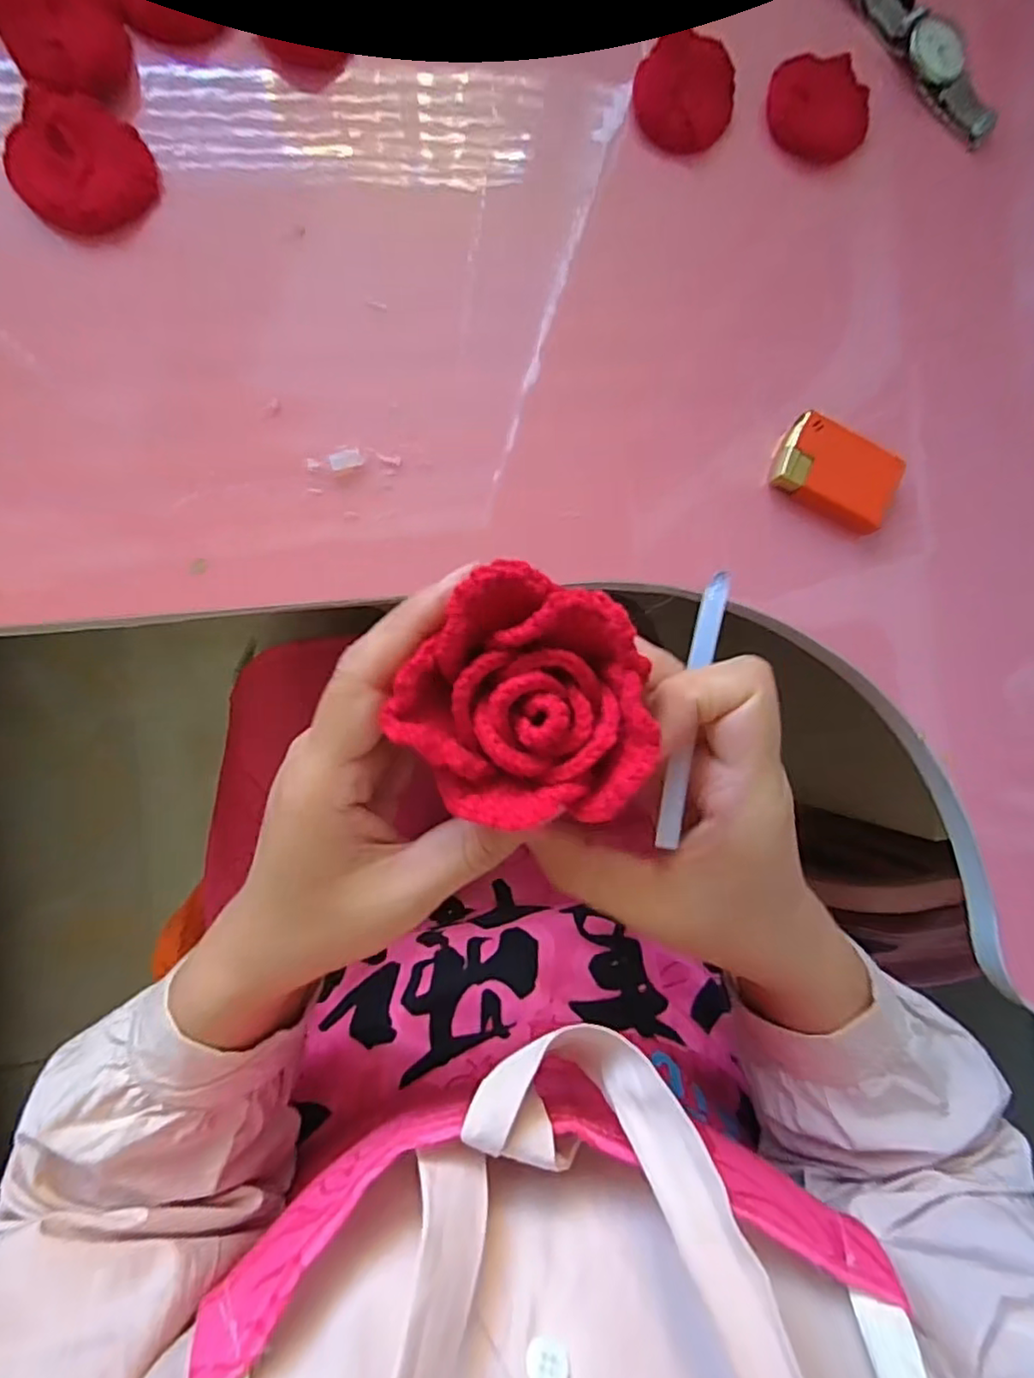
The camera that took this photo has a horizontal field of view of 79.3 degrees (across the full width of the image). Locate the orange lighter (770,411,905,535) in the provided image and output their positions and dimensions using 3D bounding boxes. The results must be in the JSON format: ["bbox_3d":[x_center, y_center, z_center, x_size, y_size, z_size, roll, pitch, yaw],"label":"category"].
[{"bbox_3d":[0.154,-0.105,0.299,0.058,0.013,0.039,29,85,-6],"label":"orange lighter"}]

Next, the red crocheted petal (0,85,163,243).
[{"bbox_3d":[-0.181,-0.218,0.257,0.051,0.014,0.051,0,88,-8],"label":"red crocheted petal"}]

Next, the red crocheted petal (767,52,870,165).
[{"bbox_3d":[0.147,-0.283,0.303,0.050,0.010,0.047,0,88,-8],"label":"red crocheted petal"}]

